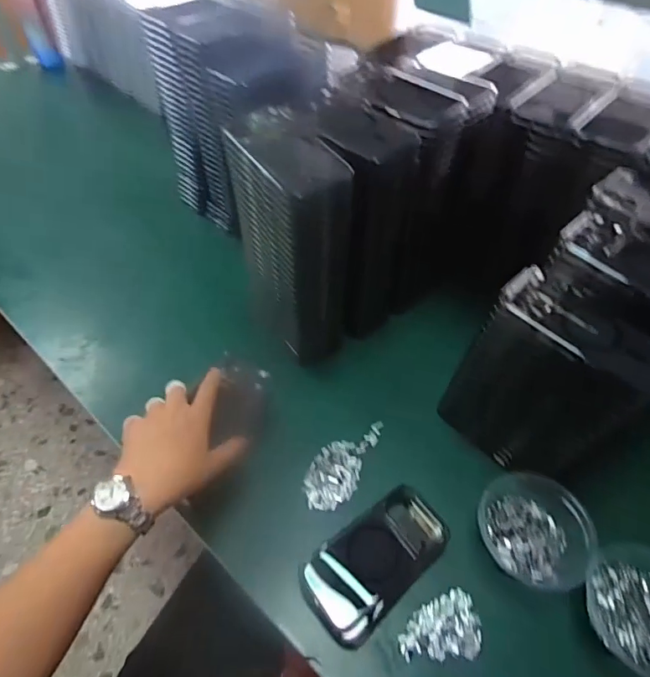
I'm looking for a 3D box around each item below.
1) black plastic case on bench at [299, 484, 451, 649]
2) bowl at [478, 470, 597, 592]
[{"bbox_3d":[0.050,0.226,0.483,0.152,0.029,0.090,-35,59,-24],"label":"black plastic case on bench"},{"bbox_3d":[0.215,0.196,0.482,0.110,0.050,0.097,20,54,16],"label":"bowl"}]

